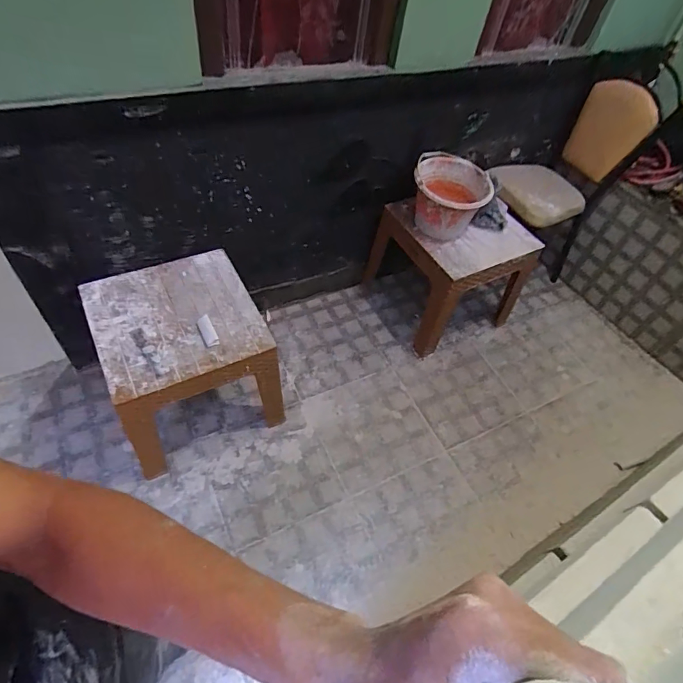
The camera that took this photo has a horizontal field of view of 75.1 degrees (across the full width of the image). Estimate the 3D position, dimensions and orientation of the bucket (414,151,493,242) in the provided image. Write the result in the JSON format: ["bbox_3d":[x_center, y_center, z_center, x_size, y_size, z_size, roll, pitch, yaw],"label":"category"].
[{"bbox_3d":[0.379,-0.516,1.577,0.250,0.189,0.250,5,52,-6],"label":"bucket"}]

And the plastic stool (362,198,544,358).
[{"bbox_3d":[0.425,-0.306,1.798,0.449,0.437,0.454,-18,57,-21],"label":"plastic stool"}]

